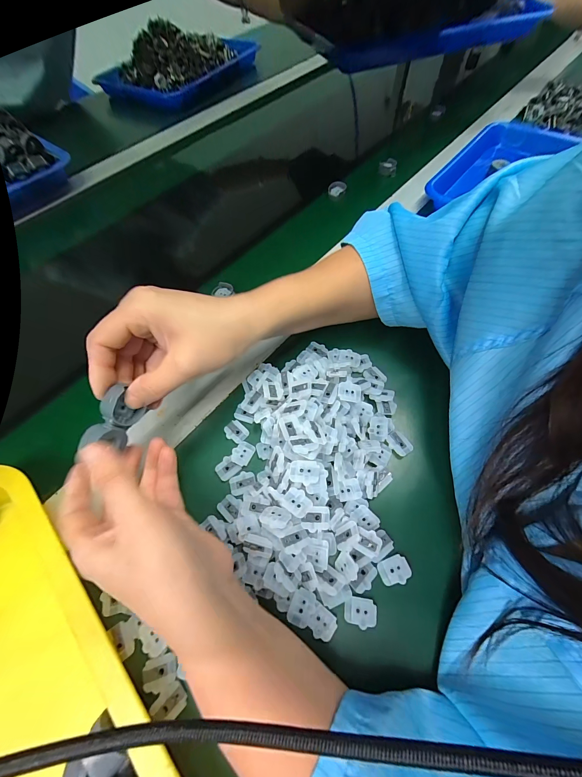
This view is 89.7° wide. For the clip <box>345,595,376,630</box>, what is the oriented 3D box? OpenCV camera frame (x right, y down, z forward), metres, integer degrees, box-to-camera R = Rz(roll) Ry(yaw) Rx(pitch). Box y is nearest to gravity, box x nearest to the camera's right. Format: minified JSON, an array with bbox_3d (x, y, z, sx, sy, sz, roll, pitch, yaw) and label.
[{"bbox_3d":[0.049,0.156,0.204,0.021,0.004,0.017,7,63,6],"label":"clip"}]

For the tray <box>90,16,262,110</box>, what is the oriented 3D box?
[{"bbox_3d":[-0.271,-0.844,0.738,0.275,0.097,0.365,18,65,12],"label":"tray"}]

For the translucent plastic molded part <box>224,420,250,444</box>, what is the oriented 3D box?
[{"bbox_3d":[-0.051,0.039,0.269,0.022,0.004,0.017,38,70,20],"label":"translucent plastic molded part"}]

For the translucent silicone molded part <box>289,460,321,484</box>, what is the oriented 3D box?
[{"bbox_3d":[0.010,0.061,0.213,0.021,0.005,0.016,5,63,5],"label":"translucent silicone molded part"}]

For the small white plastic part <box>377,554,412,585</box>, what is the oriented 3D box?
[{"bbox_3d":[0.076,0.133,0.214,0.022,0.004,0.017,-21,63,-8],"label":"small white plastic part"}]

